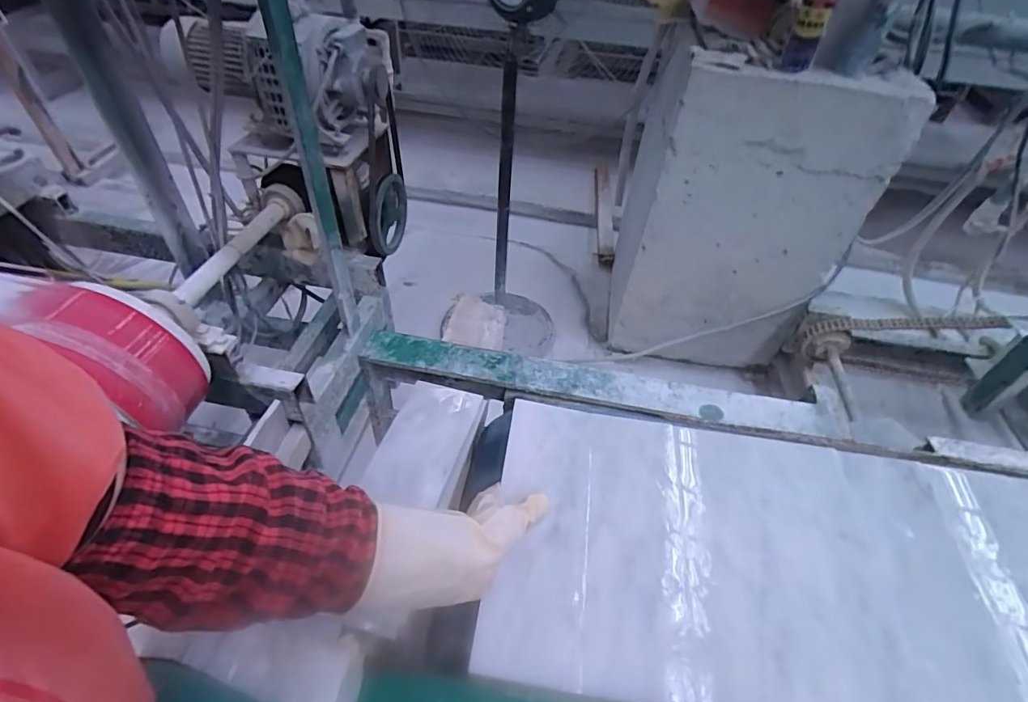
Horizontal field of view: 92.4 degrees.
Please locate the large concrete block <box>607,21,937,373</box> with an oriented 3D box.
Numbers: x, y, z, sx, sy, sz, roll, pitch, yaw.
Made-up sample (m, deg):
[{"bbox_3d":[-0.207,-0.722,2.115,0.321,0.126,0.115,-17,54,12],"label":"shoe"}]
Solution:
[{"bbox_3d":[0.616,-0.356,1.444,0.601,0.849,0.248,6,46,3],"label":"large concrete block"}]

